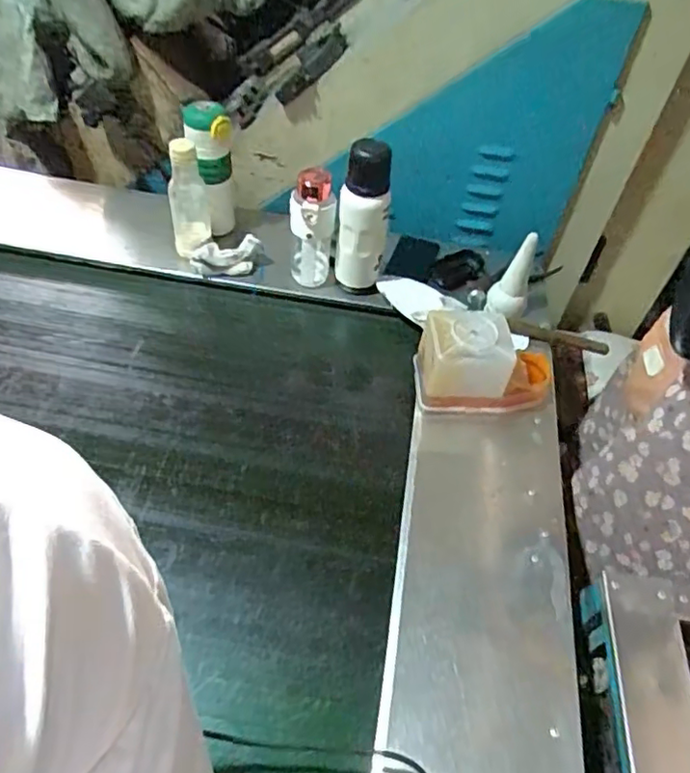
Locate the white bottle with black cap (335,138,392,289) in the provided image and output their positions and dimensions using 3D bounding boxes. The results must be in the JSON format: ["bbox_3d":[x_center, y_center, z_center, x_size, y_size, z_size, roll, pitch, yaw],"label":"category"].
[{"bbox_3d":[0.028,-0.251,0.965,0.076,0.250,0.065,6,51,1],"label":"white bottle with black cap"}]

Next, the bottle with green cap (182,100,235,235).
[{"bbox_3d":[-0.226,-0.362,1.046,0.071,0.221,0.070,-16,54,-16],"label":"bottle with green cap"}]

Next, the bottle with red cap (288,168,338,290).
[{"bbox_3d":[-0.053,-0.248,0.997,0.071,0.198,0.065,2,51,-3],"label":"bottle with red cap"}]

